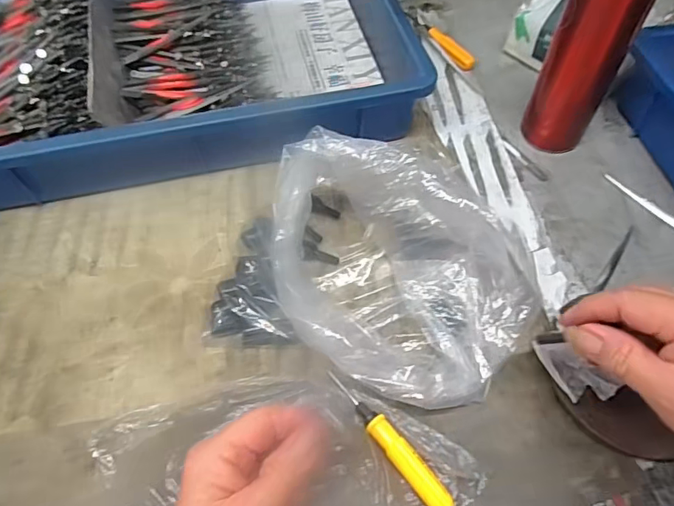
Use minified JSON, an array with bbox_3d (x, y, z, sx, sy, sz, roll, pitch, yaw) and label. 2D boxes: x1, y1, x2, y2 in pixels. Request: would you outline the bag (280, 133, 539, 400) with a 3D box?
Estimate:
[{"bbox_3d":[0.037,0.006,0.351,0.154,0.088,0.208,-31,62,-18],"label":"bag"}]

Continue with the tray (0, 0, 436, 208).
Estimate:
[{"bbox_3d":[-0.152,-0.206,0.500,0.423,0.083,0.290,-13,58,-8],"label":"tray"}]

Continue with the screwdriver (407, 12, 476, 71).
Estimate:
[{"bbox_3d":[0.118,-0.249,0.567,0.022,0.010,0.116,-24,60,-14],"label":"screwdriver"}]

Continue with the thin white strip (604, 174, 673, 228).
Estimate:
[{"bbox_3d":[0.283,-0.039,0.439,0.012,0.007,0.102,-30,62,-18],"label":"thin white strip"}]

